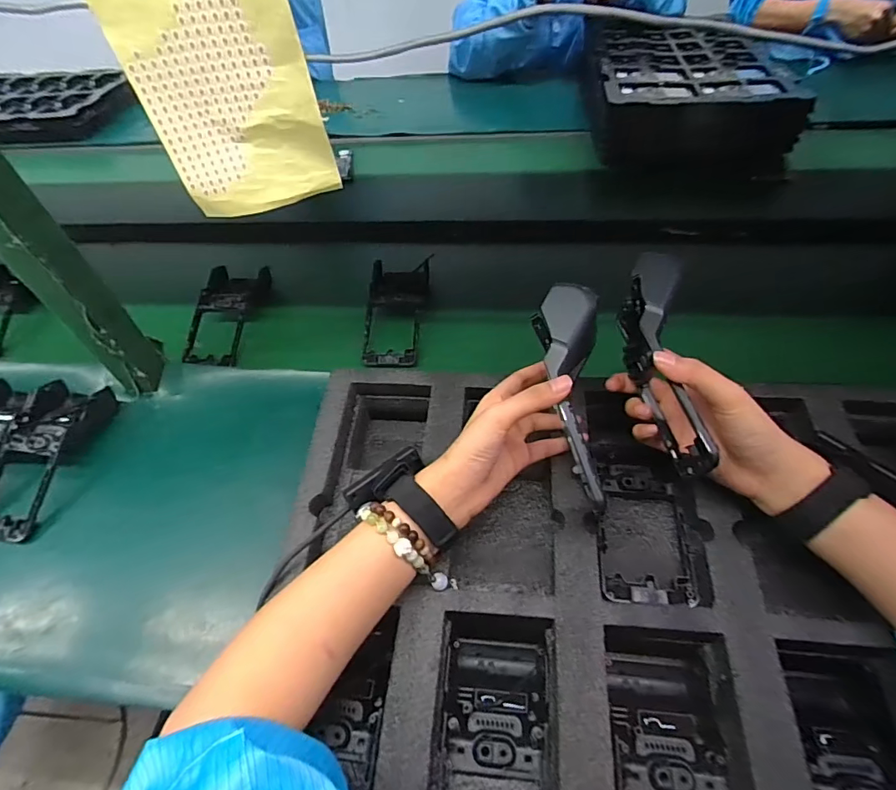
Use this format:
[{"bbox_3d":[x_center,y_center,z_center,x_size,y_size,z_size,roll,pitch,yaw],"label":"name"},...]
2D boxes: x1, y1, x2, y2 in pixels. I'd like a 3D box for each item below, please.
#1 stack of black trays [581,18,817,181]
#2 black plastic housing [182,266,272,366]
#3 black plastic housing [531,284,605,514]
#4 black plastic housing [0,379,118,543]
[{"bbox_3d":[0.459,-0.623,0.984,0.335,0.129,0.502,3,53,7],"label":"stack of black trays"},{"bbox_3d":[-0.309,-0.114,0.682,0.084,0.056,0.180,-2,53,4],"label":"black plastic housing"},{"bbox_3d":[0.100,0.003,0.385,0.055,0.063,0.175,-2,70,3],"label":"black plastic housing"},{"bbox_3d":[-0.456,0.067,0.538,0.089,0.043,0.177,8,54,11],"label":"black plastic housing"}]

